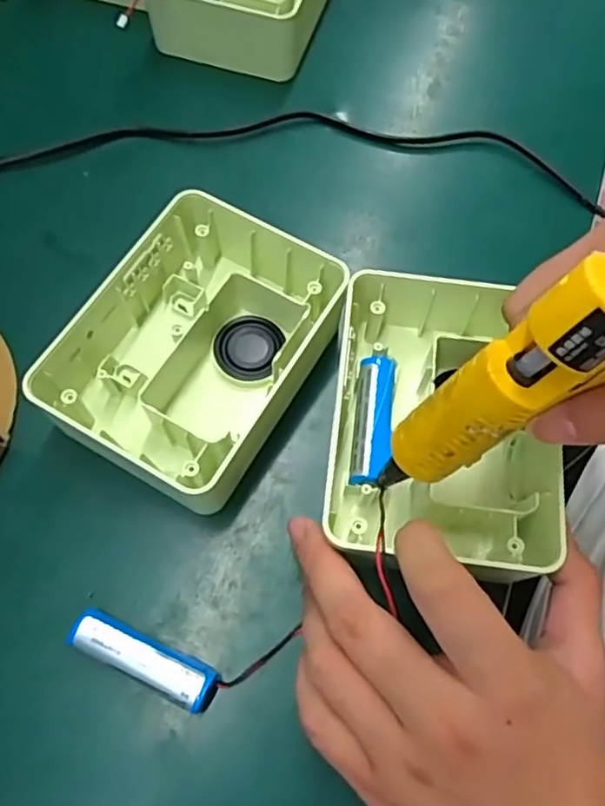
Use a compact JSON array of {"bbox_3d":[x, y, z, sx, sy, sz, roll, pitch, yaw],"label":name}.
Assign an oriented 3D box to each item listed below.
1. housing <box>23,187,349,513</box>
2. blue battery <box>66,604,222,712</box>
[{"bbox_3d":[-0.051,-0.029,0.330,0.110,0.047,0.143,29,69,10],"label":"housing"},{"bbox_3d":[-0.070,0.114,0.285,0.068,0.018,0.018,24,68,8],"label":"blue battery"}]

